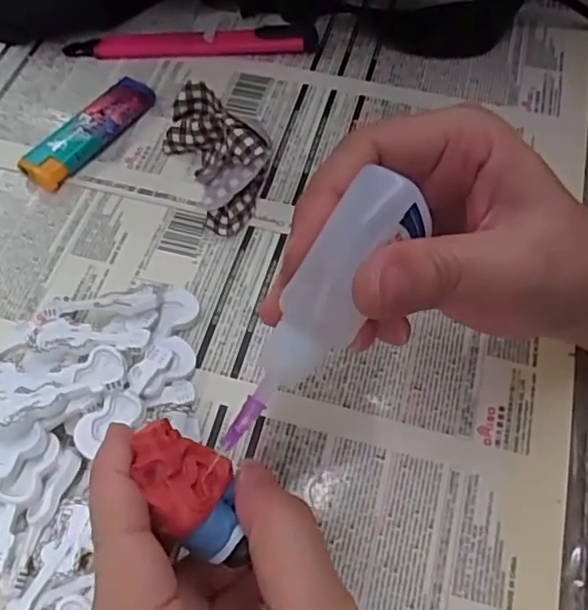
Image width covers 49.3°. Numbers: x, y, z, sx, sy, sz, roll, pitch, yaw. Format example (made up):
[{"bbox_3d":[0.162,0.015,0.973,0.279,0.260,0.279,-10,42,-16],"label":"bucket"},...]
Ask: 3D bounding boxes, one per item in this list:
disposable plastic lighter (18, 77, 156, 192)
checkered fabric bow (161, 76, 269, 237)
[{"bbox_3d":[-0.102,-0.087,0.323,0.021,0.012,0.076,33,64,17],"label":"disposable plastic lighter"},{"bbox_3d":[-0.035,-0.071,0.303,0.043,0.032,0.071,-14,61,-8],"label":"checkered fabric bow"}]

